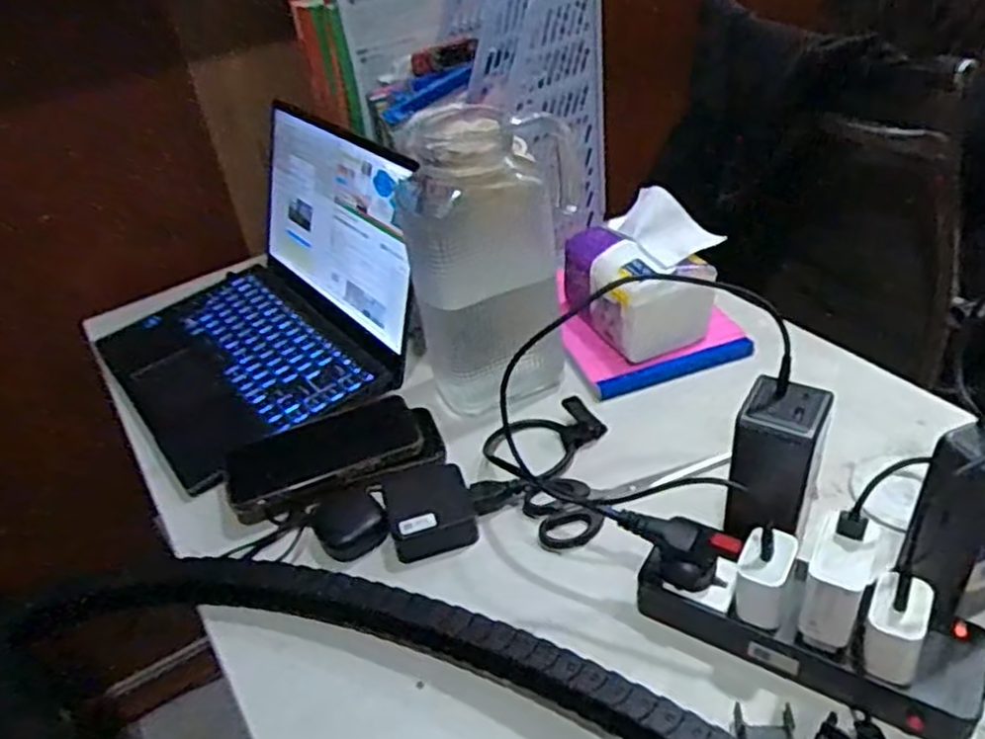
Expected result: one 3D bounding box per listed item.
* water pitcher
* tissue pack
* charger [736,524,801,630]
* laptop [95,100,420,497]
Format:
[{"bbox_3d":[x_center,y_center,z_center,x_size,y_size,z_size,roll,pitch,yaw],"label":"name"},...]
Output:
[{"bbox_3d":[0.006,-0.099,0.670,0.140,0.239,0.154,-3,36,6],"label":"water pitcher"},{"bbox_3d":[0.140,-0.094,0.722,0.114,0.105,0.127,-15,37,-10],"label":"tissue pack"},{"bbox_3d":[0.162,0.125,0.450,0.028,0.056,0.029,11,40,23],"label":"charger"},{"bbox_3d":[-0.250,-0.095,0.750,0.279,0.190,0.309,-30,42,-28],"label":"laptop"}]

